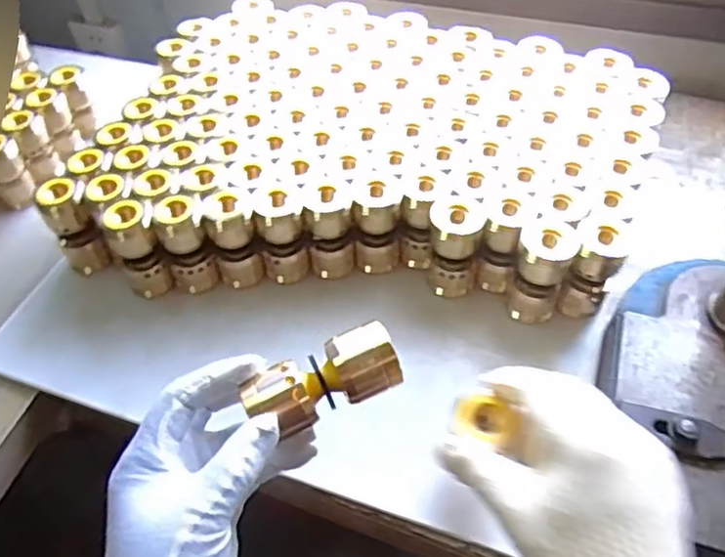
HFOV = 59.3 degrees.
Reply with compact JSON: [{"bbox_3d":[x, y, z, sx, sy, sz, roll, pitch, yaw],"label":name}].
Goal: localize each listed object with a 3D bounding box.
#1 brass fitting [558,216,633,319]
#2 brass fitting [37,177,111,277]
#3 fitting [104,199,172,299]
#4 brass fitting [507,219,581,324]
[{"bbox_3d":[0.194,-0.005,0.533,0.035,0.098,0.046,25,56,22],"label":"brass fitting"},{"bbox_3d":[-0.262,-0.047,0.579,0.038,0.092,0.031,-30,55,-20],"label":"brass fitting"},{"bbox_3d":[-0.194,-0.019,0.562,0.033,0.104,0.030,-24,53,-15],"label":"fitting"},{"bbox_3d":[0.150,-0.003,0.533,0.043,0.099,0.036,16,53,16],"label":"brass fitting"}]

